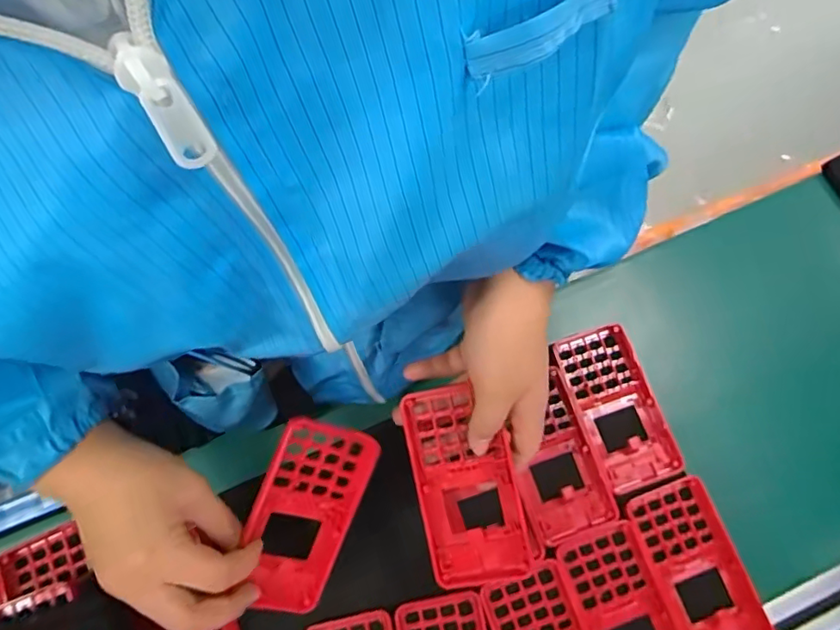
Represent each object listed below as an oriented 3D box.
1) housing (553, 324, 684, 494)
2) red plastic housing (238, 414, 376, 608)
[{"bbox_3d":[0.153,0.073,0.432,0.063,0.020,0.124,-17,77,-4],"label":"housing"},{"bbox_3d":[-0.075,0.129,0.350,0.065,0.015,0.120,24,85,-18],"label":"red plastic housing"}]

